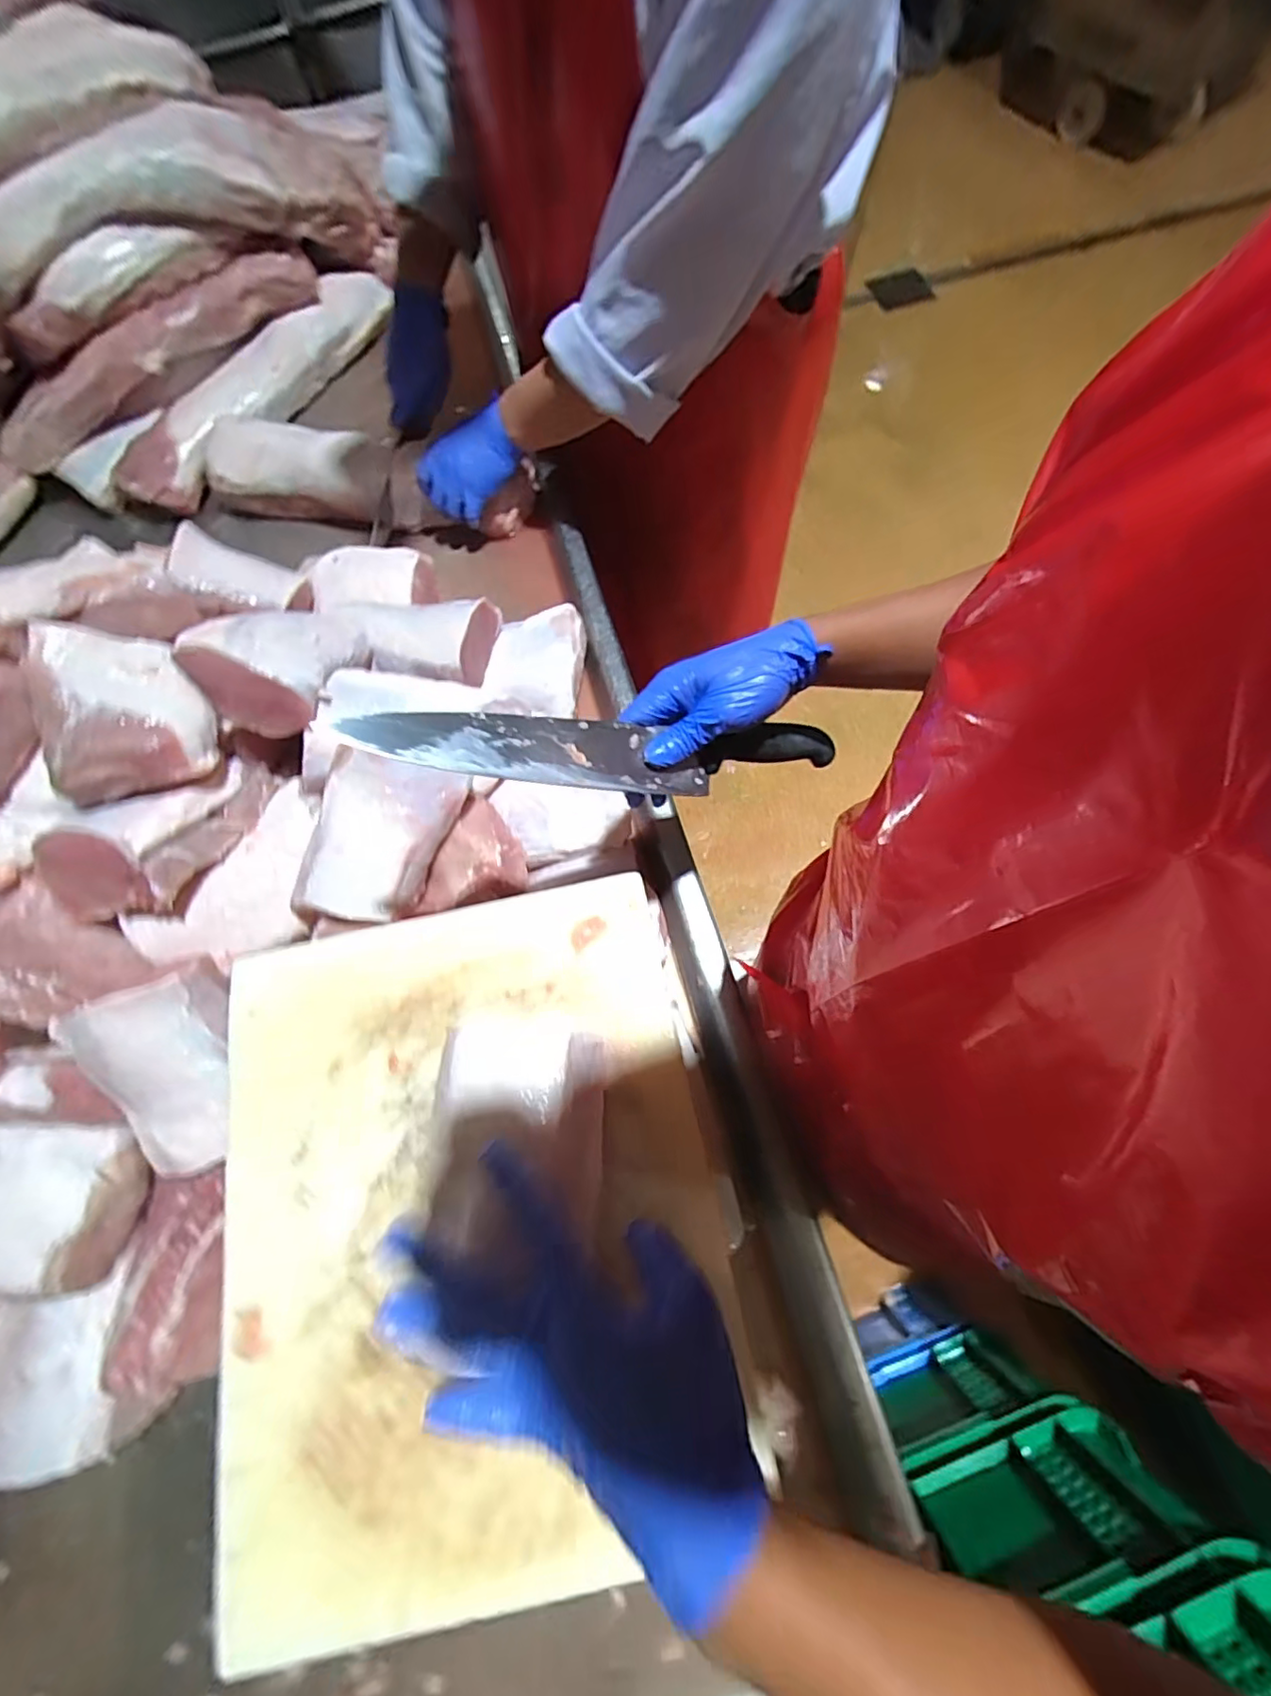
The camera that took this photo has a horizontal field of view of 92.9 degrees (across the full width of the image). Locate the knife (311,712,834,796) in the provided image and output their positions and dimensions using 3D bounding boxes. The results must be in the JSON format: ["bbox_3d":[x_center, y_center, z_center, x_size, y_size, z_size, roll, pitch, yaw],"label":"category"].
[{"bbox_3d":[-0.003,-0.062,0.406,0.350,0.020,0.045,-3,66,-27],"label":"knife"}]

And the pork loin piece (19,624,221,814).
[{"bbox_3d":[-0.419,-0.115,0.493,0.113,0.055,0.146,-21,69,-7],"label":"pork loin piece"}]

